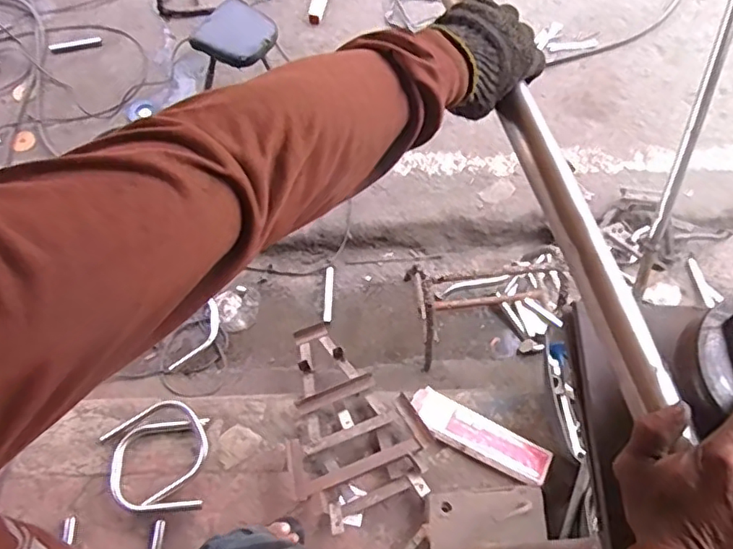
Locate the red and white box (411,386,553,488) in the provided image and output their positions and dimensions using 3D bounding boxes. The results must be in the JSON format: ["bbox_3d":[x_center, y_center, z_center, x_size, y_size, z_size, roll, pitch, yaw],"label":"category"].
[{"bbox_3d":[0.255,0.363,1.302,0.325,0.034,0.094,27,67,12],"label":"red and white box"}]

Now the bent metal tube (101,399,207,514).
[{"bbox_3d":[-0.482,0.404,1.304,0.240,0.030,0.244,3,64,0],"label":"bent metal tube"}]

